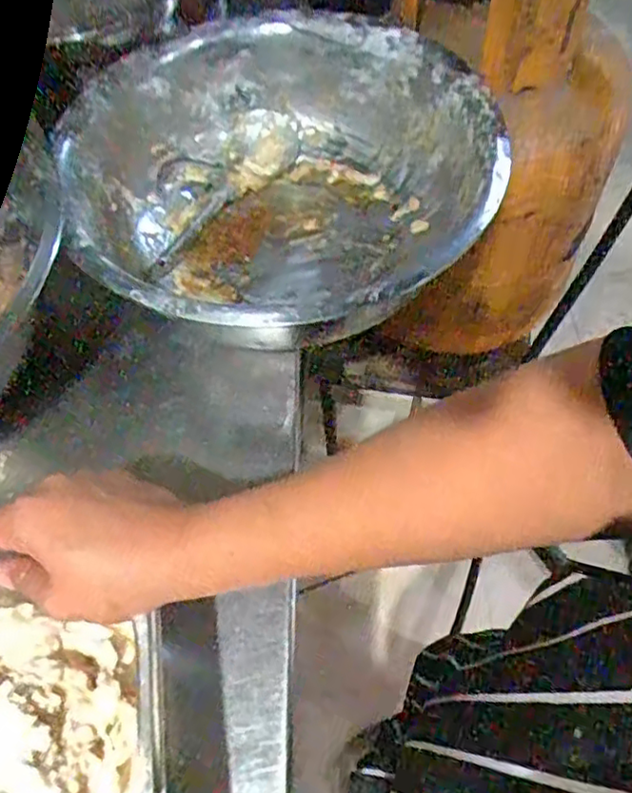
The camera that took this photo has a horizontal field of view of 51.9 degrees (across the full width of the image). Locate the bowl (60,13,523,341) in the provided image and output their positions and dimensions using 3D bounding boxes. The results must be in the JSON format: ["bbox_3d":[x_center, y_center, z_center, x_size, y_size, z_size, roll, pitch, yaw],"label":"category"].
[{"bbox_3d":[-0.035,-0.182,0.544,0.317,0.113,0.276,-26,61,-11],"label":"bowl"}]

